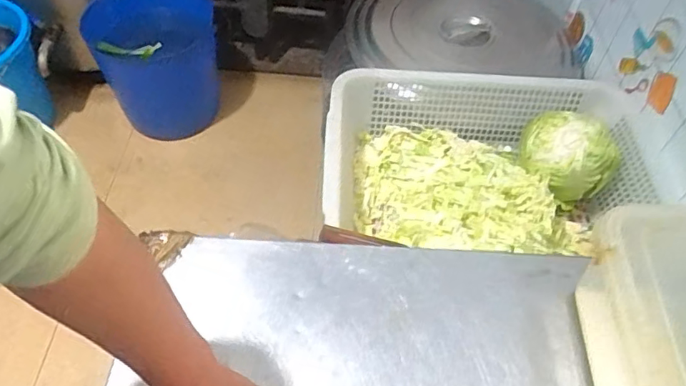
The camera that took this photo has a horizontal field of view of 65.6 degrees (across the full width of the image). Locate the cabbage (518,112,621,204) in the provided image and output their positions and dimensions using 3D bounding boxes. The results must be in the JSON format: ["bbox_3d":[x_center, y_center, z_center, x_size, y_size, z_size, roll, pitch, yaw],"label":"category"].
[{"bbox_3d":[0.375,-0.066,0.894,0.155,0.109,0.128,32,58,19],"label":"cabbage"}]

